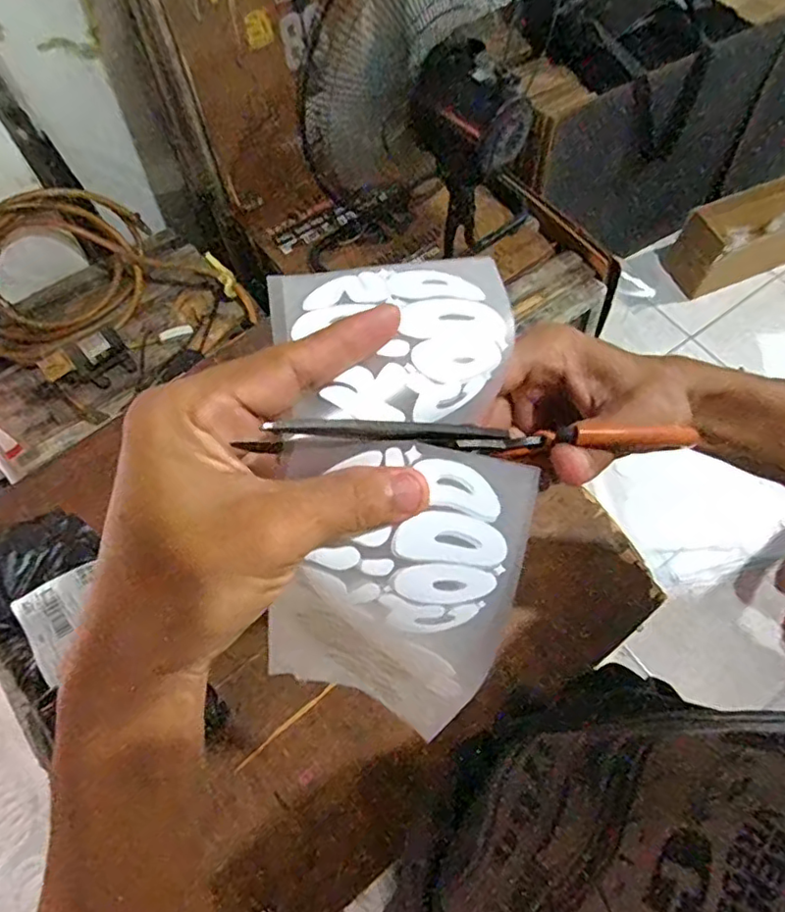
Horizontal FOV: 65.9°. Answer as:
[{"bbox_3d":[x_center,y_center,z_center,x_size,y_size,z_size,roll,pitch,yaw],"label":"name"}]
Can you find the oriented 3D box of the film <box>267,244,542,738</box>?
[{"bbox_3d":[0.004,0.011,0.227,0.090,0.043,0.187,0,91,0],"label":"film"}]

